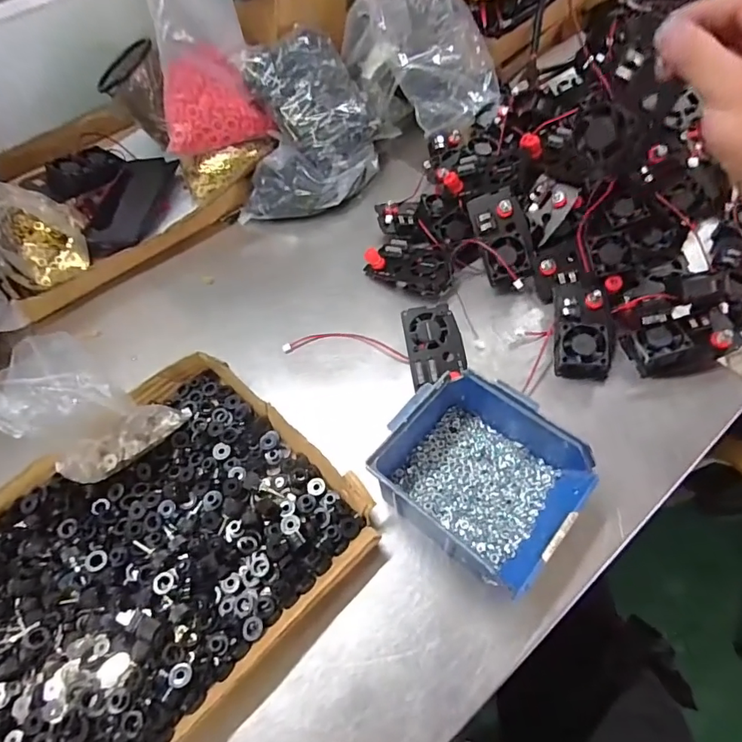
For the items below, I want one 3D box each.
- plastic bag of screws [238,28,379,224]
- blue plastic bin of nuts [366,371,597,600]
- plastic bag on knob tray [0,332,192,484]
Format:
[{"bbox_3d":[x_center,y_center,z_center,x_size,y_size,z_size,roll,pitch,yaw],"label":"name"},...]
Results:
[{"bbox_3d":[-0.077,-0.305,0.587,0.165,0.120,0.192,-3,60,-1],"label":"plastic bag of screws"},{"bbox_3d":[0.091,0.074,0.380,0.144,0.061,0.134,37,67,20],"label":"blue plastic bin of nuts"},{"bbox_3d":[-0.227,0.029,0.379,0.103,0.128,0.033,-35,48,-18],"label":"plastic bag on knob tray"}]

